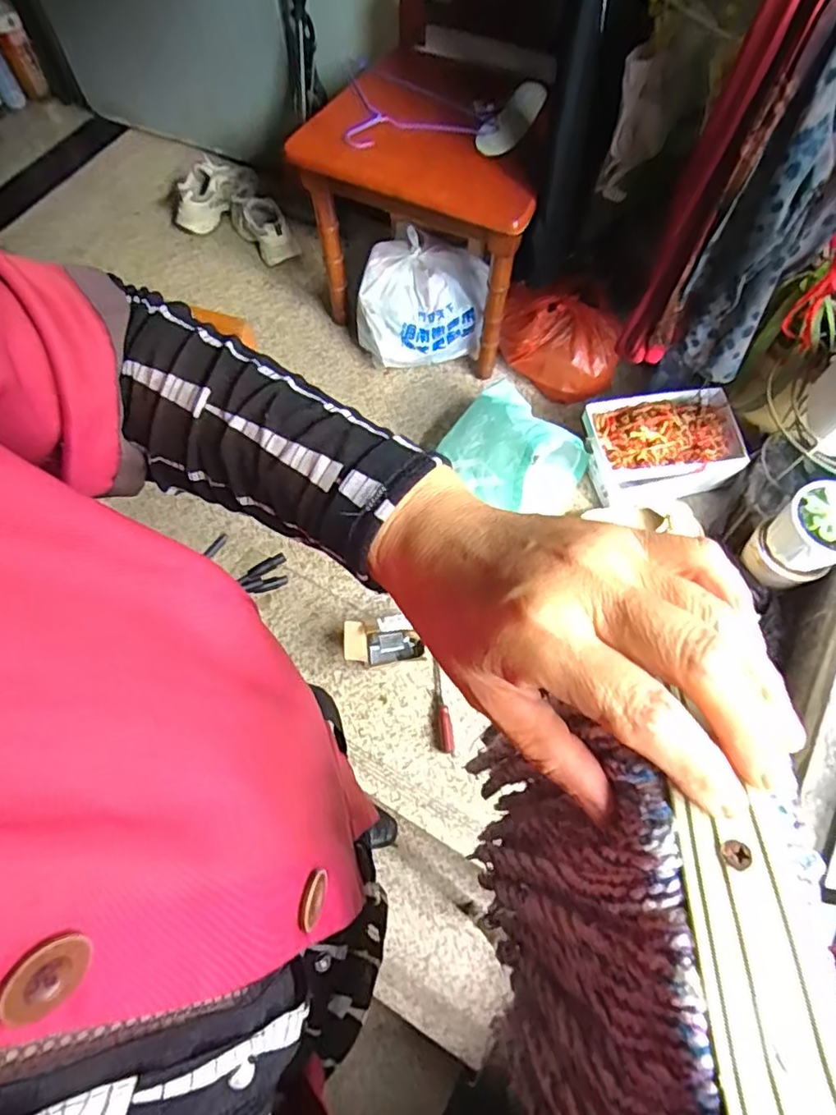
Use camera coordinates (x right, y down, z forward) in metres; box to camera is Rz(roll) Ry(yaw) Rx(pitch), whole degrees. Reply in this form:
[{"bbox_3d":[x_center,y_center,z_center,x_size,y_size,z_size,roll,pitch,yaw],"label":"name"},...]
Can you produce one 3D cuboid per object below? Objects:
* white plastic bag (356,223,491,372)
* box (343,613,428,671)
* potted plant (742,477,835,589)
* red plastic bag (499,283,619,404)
[{"bbox_3d":[0.008,-0.553,1.368,0.289,0.207,0.194,-8,64,0],"label":"white plastic bag"},{"bbox_3d":[-0.061,0.159,1.129,0.141,0.073,0.077,-4,64,2],"label":"box"},{"bbox_3d":[0.679,-0.035,1.056,0.121,0.196,0.127,-1,64,3],"label":"potted plant"},{"bbox_3d":[0.299,-0.452,1.312,0.256,0.172,0.143,22,68,13],"label":"red plastic bag"}]

